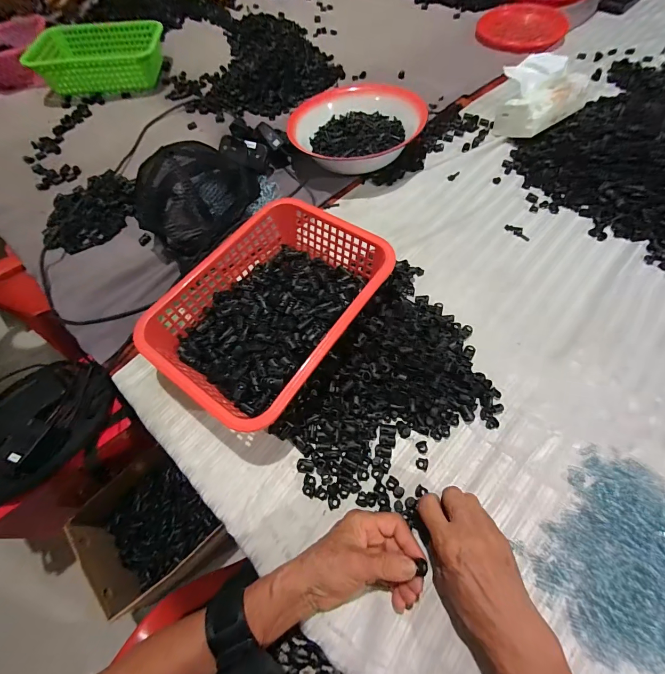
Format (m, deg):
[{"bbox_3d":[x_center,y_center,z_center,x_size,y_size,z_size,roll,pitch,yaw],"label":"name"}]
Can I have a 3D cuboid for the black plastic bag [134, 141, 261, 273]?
[{"bbox_3d":[-0.216,-0.239,0.565,0.118,0.106,0.228,25,66,16],"label":"black plastic bag"}]

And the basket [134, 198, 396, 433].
[{"bbox_3d":[-0.077,-0.038,0.467,0.218,0.083,0.295,32,68,19],"label":"basket"}]

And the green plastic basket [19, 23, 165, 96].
[{"bbox_3d":[-0.592,-0.718,0.889,0.332,0.084,0.215,-5,62,1],"label":"green plastic basket"}]

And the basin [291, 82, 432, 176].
[{"bbox_3d":[0.044,-0.432,0.685,0.247,0.082,0.221,-4,62,1],"label":"basin"}]

